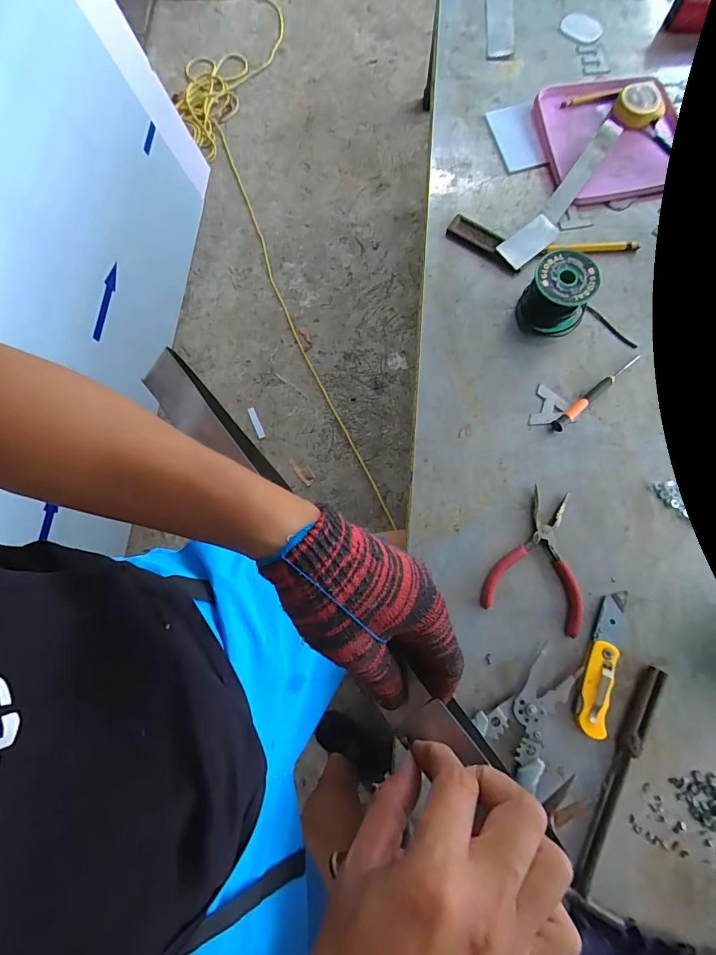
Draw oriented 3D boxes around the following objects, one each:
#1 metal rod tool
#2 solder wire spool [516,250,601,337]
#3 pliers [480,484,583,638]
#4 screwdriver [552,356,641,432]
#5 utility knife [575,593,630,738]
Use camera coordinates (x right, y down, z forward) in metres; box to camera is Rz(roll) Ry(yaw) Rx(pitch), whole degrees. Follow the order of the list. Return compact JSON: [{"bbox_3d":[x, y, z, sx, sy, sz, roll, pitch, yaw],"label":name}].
[{"bbox_3d":[0.252,0.286,0.425,0.017,0.011,0.213,27,78,8],"label":"metal rod tool"},{"bbox_3d":[0.235,-0.214,0.517,0.072,0.069,0.066,0,76,2],"label":"solder wire spool"},{"bbox_3d":[0.200,0.085,0.474,0.101,0.008,0.140,19,77,7],"label":"pliers"},{"bbox_3d":[0.280,-0.101,0.516,0.142,0.010,0.012,-40,78,-8],"label":"screwdriver"},{"bbox_3d":[0.247,0.185,0.447,0.030,0.014,0.143,19,77,6],"label":"utility knife"}]

